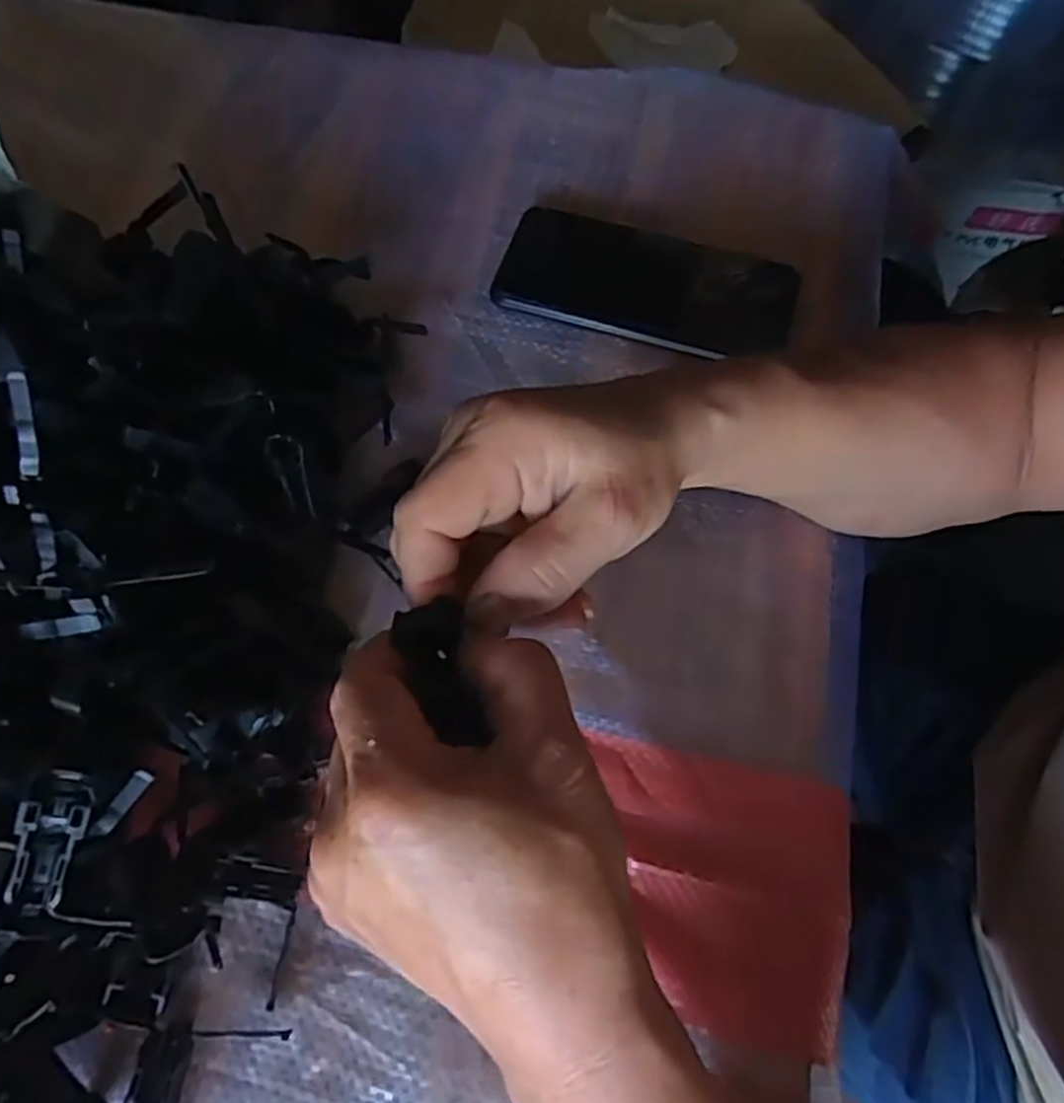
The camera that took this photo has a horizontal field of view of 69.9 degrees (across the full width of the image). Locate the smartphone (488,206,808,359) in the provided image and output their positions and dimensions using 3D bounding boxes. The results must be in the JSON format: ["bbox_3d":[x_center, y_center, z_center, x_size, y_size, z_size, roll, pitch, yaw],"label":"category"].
[{"bbox_3d":[0.063,-0.149,0.428,0.161,0.011,0.076,19,67,8],"label":"smartphone"}]

